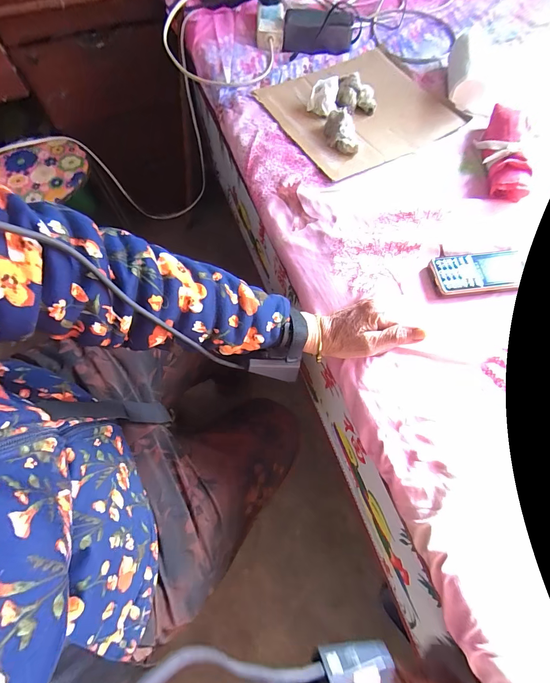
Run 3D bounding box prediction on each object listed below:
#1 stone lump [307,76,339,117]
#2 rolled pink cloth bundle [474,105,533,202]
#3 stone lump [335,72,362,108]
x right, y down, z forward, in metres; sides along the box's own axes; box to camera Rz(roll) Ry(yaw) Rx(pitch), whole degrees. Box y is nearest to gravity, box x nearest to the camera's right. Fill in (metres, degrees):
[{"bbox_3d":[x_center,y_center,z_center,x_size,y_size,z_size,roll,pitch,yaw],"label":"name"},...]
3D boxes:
[{"bbox_3d":[0.083,-0.421,0.552,0.049,0.037,0.051,14,69,6],"label":"stone lump"},{"bbox_3d":[0.360,-0.304,0.512,0.051,0.035,0.197,8,69,3],"label":"rolled pink cloth bundle"},{"bbox_3d":[0.129,-0.436,0.561,0.040,0.037,0.054,12,69,5],"label":"stone lump"}]

